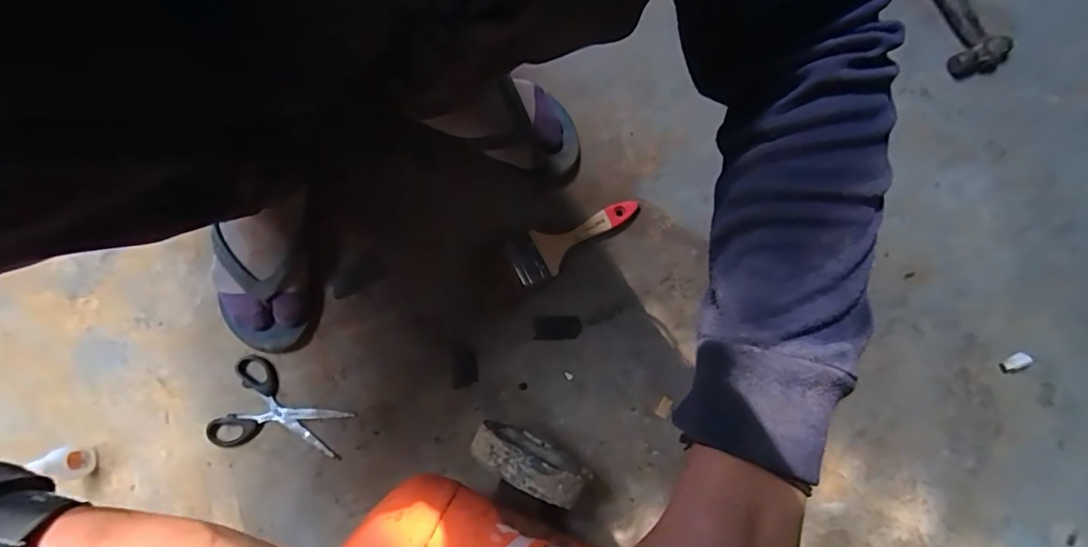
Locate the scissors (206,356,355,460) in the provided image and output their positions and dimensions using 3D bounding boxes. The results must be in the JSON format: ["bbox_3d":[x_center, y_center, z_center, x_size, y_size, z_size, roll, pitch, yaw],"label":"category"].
[{"bbox_3d":[-0.280,0.153,0.527,0.137,0.007,0.094,18,79,4],"label":"scissors"}]

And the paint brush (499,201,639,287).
[{"bbox_3d":[0.036,-0.038,0.558,0.158,0.020,0.054,-22,80,-4],"label":"paint brush"}]

